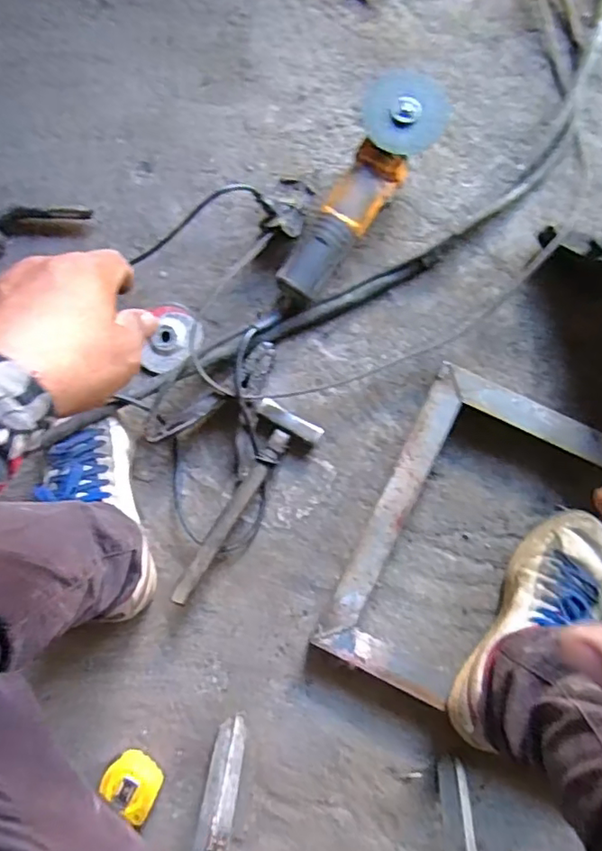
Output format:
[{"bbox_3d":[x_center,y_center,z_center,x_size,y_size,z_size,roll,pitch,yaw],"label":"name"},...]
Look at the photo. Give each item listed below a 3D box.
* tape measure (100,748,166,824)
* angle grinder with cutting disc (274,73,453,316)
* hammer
[{"bbox_3d":[-0.194,0.413,0.649,0.067,0.038,0.060,34,85,4],"label":"tape measure"},{"bbox_3d":[0.069,-0.274,0.687,0.089,0.099,0.300,31,85,5],"label":"angle grinder with cutting disc"},{"bbox_3d":[-0.064,0.097,0.670,0.078,0.045,0.252,26,84,4],"label":"hammer"}]

